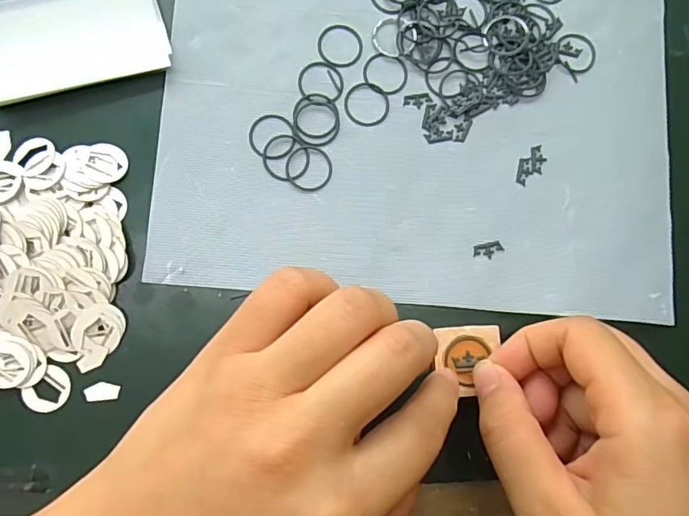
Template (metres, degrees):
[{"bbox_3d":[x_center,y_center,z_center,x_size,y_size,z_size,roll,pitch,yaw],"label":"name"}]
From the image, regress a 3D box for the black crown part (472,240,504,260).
[{"bbox_3d":[0.065,-0.004,0.225,0.014,0.004,0.007,-14,84,-7],"label":"black crown part"}]

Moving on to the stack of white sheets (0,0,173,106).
[{"bbox_3d":[-0.118,-0.094,0.217,0.078,0.009,0.042,-16,84,-8],"label":"stack of white sheets"}]

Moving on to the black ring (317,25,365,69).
[{"bbox_3d":[-0.002,-0.099,0.233,0.021,0.004,0.021,1,82,-6],"label":"black ring"}]

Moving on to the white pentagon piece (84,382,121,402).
[{"bbox_3d":[-0.098,0.054,0.204,0.013,0.004,0.007,-3,83,-6],"label":"white pentagon piece"}]

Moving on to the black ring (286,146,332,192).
[{"bbox_3d":[-0.016,-0.040,0.224,0.021,0.004,0.021,1,82,-6],"label":"black ring"}]

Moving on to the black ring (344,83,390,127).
[{"bbox_3d":[0.011,-0.071,0.230,0.021,0.004,0.021,1,82,-6],"label":"black ring"}]

